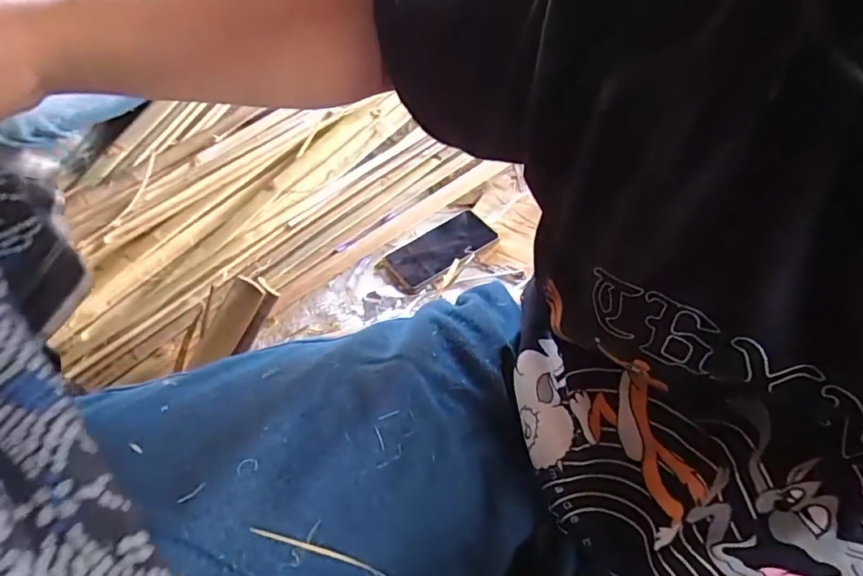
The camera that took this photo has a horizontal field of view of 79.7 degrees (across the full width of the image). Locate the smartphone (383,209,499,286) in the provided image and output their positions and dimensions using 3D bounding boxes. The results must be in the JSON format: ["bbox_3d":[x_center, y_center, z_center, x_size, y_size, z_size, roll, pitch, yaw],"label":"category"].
[{"bbox_3d":[0.019,-0.059,0.747,0.159,0.014,0.071,-33,61,-20],"label":"smartphone"}]

